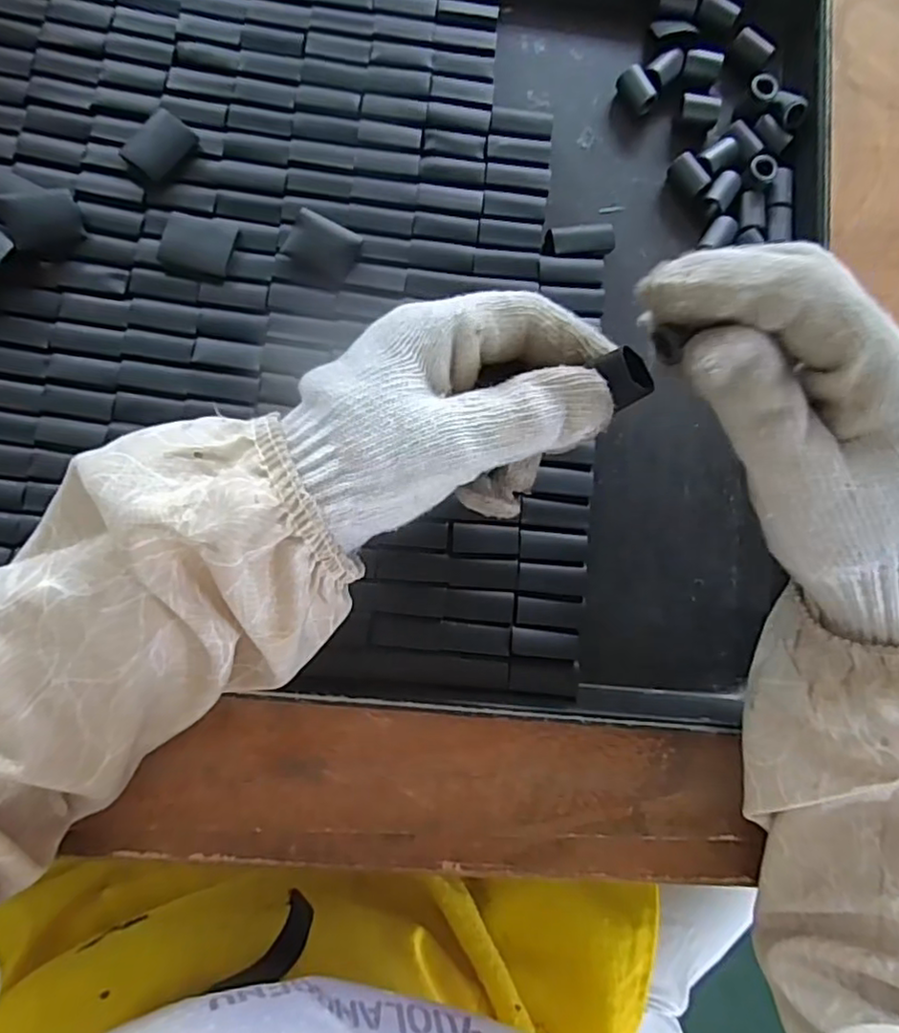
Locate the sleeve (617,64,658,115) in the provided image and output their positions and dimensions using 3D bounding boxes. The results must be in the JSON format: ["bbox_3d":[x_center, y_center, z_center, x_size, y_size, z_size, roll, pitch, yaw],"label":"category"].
[{"bbox_3d":[0.098,-0.223,0.337,0.010,0.014,0.024,-39,88,-9],"label":"sleeve"}]

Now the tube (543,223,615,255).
[{"bbox_3d":[0.063,-0.136,0.320,0.035,0.014,0.016,-4,83,-6],"label":"tube"}]

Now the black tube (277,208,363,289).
[{"bbox_3d":[-0.061,-0.126,0.304,0.032,0.007,0.029,26,81,-1],"label":"black tube"}]

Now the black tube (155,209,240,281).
[{"bbox_3d":[-0.119,-0.127,0.302,0.033,0.004,0.030,12,82,-4],"label":"black tube"}]

